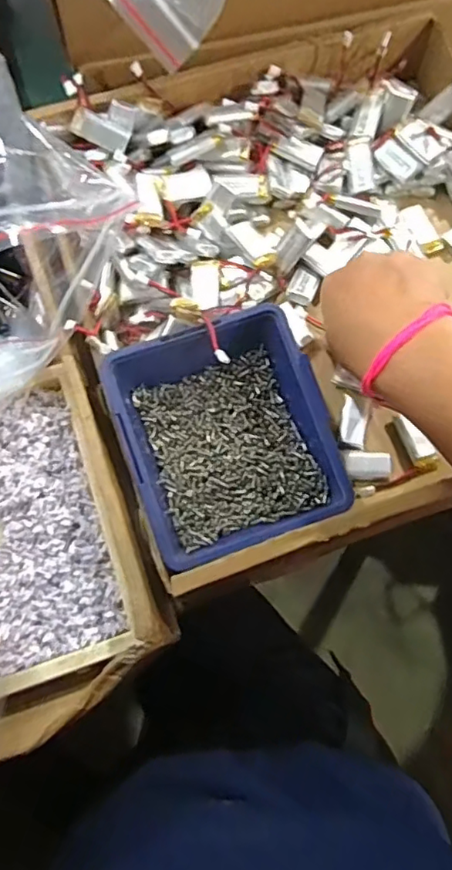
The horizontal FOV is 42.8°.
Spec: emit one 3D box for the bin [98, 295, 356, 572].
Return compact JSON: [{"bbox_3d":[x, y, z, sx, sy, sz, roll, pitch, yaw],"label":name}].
[{"bbox_3d":[0.001,0.003,0.366,0.123,0.051,0.136,-18,73,-6],"label":"bin"}]

